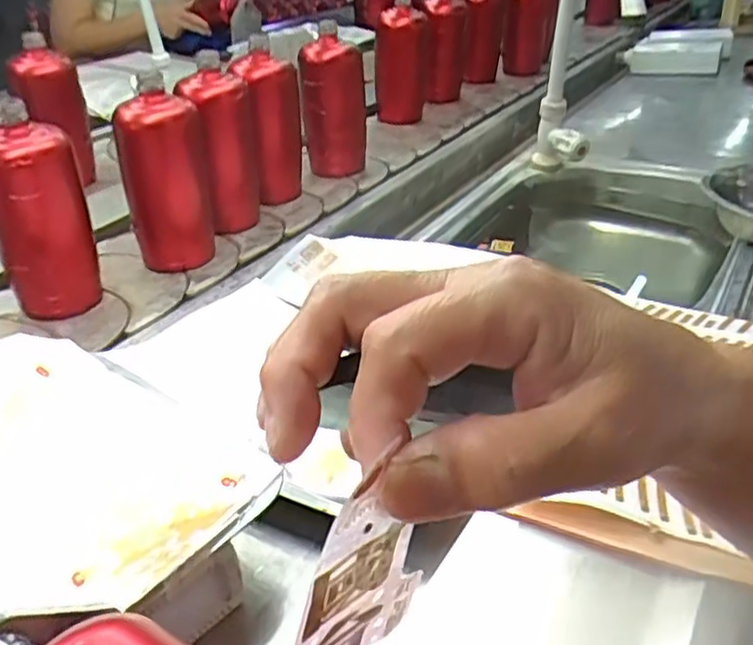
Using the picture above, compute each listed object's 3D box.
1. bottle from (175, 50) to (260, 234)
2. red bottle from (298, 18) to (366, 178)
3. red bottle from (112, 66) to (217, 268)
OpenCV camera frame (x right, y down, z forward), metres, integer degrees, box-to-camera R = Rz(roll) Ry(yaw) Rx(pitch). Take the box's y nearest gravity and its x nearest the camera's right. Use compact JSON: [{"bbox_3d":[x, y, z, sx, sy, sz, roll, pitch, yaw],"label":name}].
[{"bbox_3d":[-0.180,-0.205,0.810,0.072,0.172,0.086,24,40,34],"label":"bottle"},{"bbox_3d":[-0.058,-0.291,0.955,0.084,0.188,0.080,-3,32,-3],"label":"red bottle"},{"bbox_3d":[-0.218,-0.159,0.737,0.069,0.179,0.075,2,32,5],"label":"red bottle"}]

